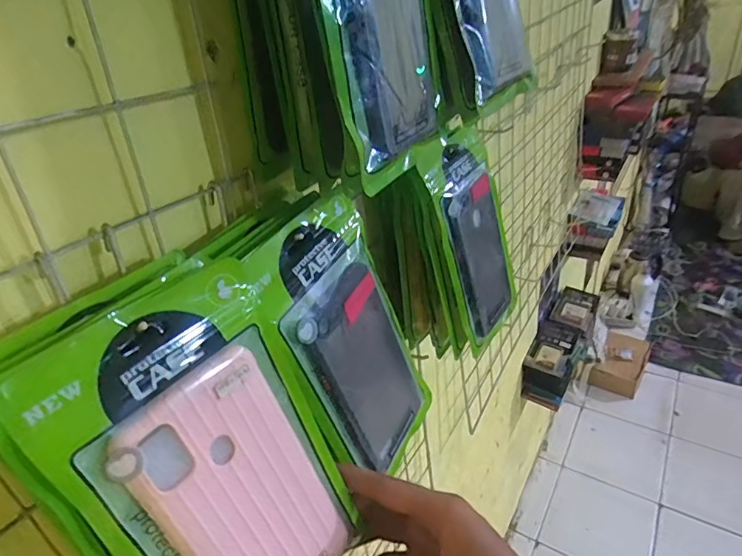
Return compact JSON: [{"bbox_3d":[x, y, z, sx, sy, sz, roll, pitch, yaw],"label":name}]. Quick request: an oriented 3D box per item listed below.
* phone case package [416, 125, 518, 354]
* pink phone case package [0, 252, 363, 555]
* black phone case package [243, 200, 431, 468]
[{"bbox_3d":[0.106,-0.043,0.471,0.012,0.217,0.111,2,35,41],"label":"phone case package"},{"bbox_3d":[-0.071,0.097,0.242,0.016,0.197,0.117,0,31,44],"label":"pink phone case package"},{"bbox_3d":[-0.009,0.051,0.328,0.013,0.200,0.102,-2,36,35],"label":"black phone case package"}]

